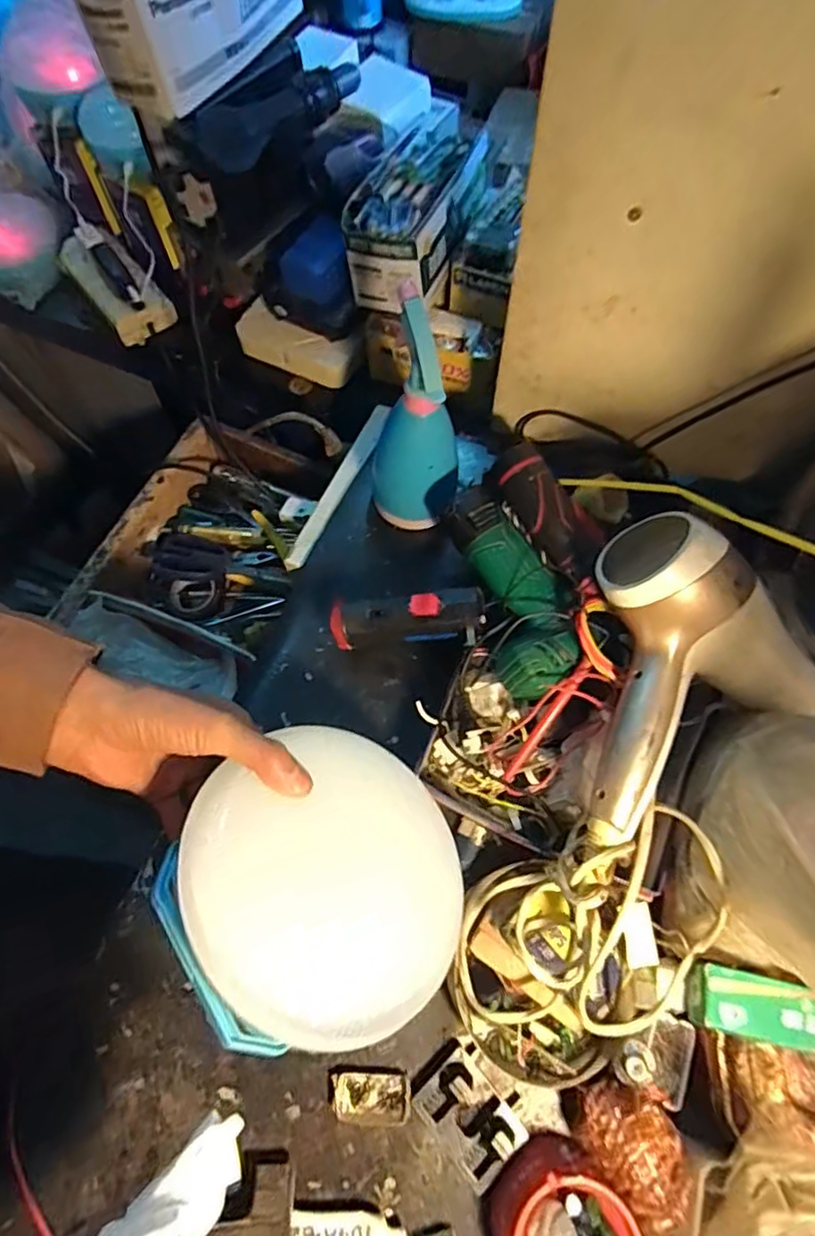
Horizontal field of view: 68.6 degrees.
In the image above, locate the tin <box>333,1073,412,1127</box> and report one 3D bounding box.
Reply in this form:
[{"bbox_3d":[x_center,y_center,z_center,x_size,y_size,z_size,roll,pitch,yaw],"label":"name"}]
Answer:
[{"bbox_3d":[-0.024,0.330,0.410,0.052,0.009,0.028,0,66,1],"label":"tin"}]

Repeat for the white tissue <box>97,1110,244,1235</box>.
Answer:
[{"bbox_3d":[-0.109,0.265,0.266,0.082,0.018,0.034,-12,58,-50],"label":"white tissue"}]

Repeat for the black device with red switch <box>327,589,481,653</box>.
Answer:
[{"bbox_3d":[-0.001,0.000,0.507,0.129,0.043,0.034,-9,65,18],"label":"black device with red switch"}]

